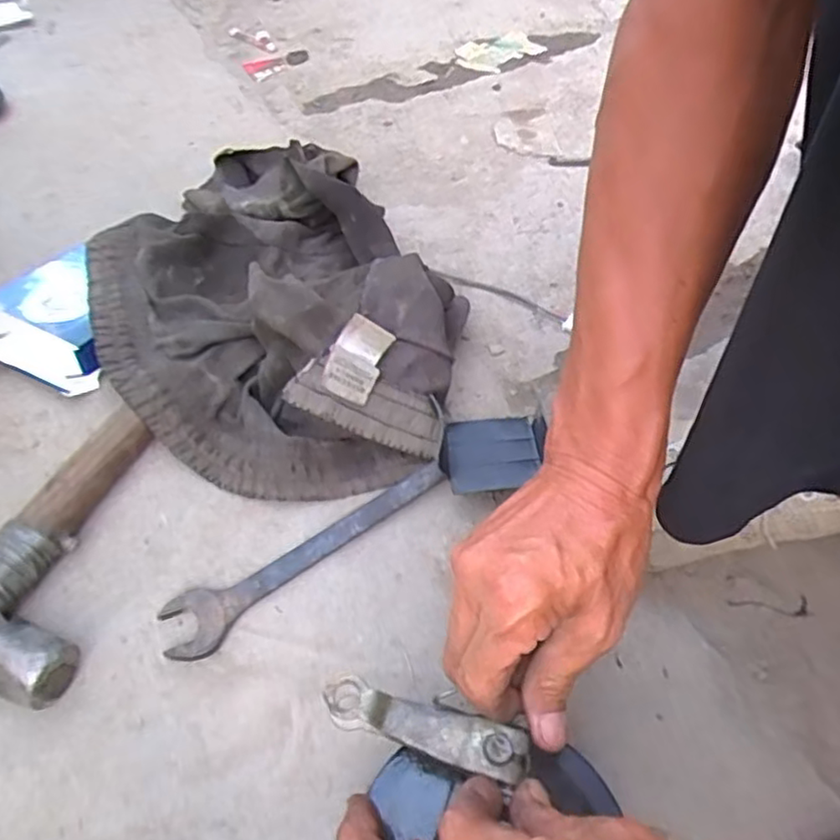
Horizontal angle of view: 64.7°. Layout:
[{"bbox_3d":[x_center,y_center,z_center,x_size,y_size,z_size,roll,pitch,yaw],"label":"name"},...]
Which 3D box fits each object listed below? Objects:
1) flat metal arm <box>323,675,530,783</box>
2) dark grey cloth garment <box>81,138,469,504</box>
[{"bbox_3d":[0.002,0.145,0.313,0.097,0.009,0.023,13,52,10],"label":"flat metal arm"},{"bbox_3d":[-0.123,-0.118,0.549,0.278,0.072,0.402,-23,56,-19],"label":"dark grey cloth garment"}]

